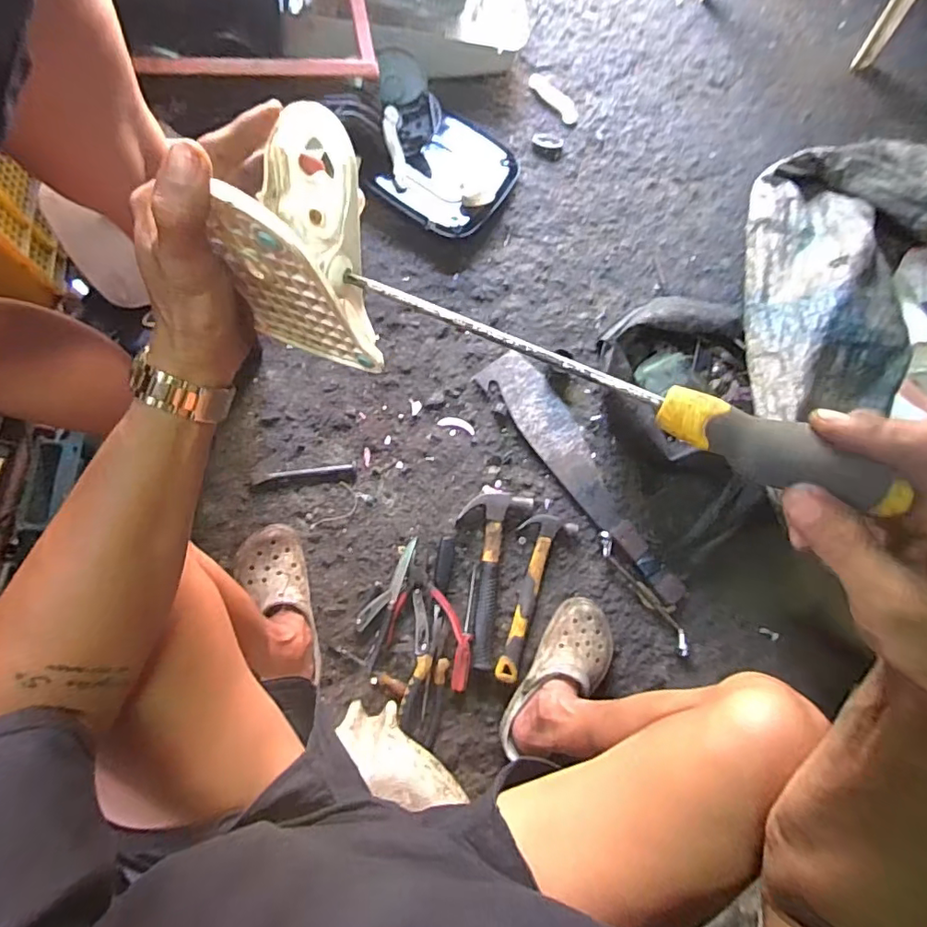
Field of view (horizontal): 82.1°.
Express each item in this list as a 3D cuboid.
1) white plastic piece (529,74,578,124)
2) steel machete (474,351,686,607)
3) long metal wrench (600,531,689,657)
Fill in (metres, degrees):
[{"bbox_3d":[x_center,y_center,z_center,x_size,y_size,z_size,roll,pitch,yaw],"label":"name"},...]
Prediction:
[{"bbox_3d":[0.194,-0.781,1.133,0.047,0.008,0.139,-38,85,-14],"label":"white plastic piece"},{"bbox_3d":[0.219,0.015,0.954,0.097,0.023,0.521,-36,80,-10],"label":"steel machete"},{"bbox_3d":[0.310,0.221,0.914,0.030,0.013,0.242,-35,80,-9],"label":"long metal wrench"}]

